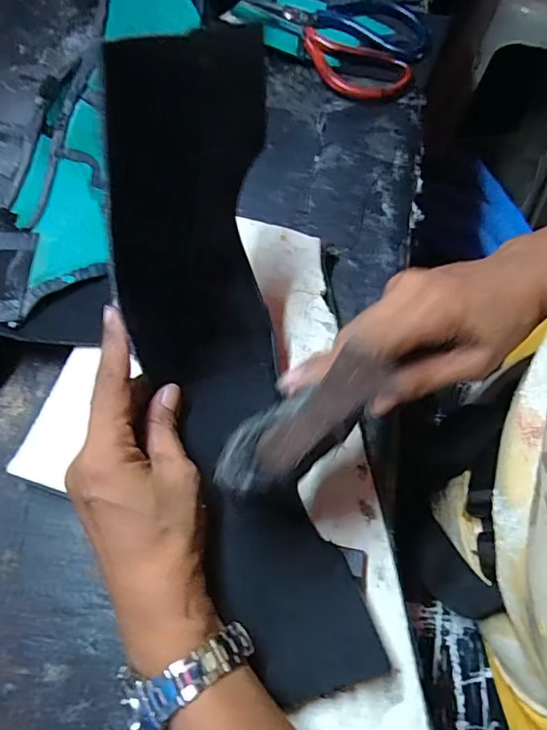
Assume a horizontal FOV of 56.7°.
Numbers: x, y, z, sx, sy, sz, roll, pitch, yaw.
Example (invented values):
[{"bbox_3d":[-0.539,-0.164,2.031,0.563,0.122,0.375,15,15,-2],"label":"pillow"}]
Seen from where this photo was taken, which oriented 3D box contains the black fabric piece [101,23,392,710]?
[{"bbox_3d":[-0.017,0.014,0.253,0.071,0.100,0.291,-13,90,-3],"label":"black fabric piece"}]

